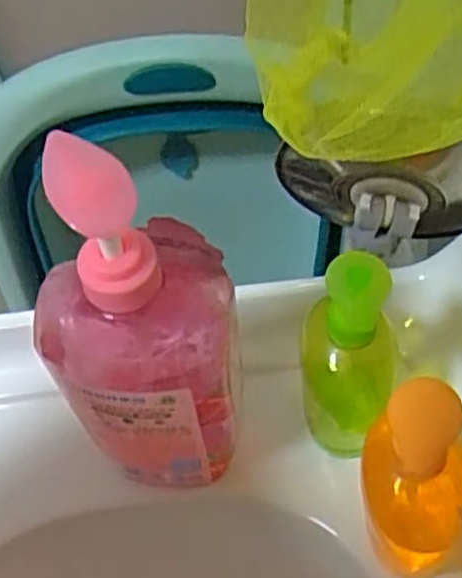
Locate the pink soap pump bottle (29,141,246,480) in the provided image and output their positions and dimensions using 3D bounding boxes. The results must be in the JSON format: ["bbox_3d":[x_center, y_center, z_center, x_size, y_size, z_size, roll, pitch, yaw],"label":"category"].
[{"bbox_3d":[-0.046,0.027,0.401,0.095,0.247,0.067,-3,54,3],"label":"pink soap pump bottle"}]

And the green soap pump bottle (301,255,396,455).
[{"bbox_3d":[0.070,0.040,0.458,0.058,0.180,0.058,-3,54,4],"label":"green soap pump bottle"}]

